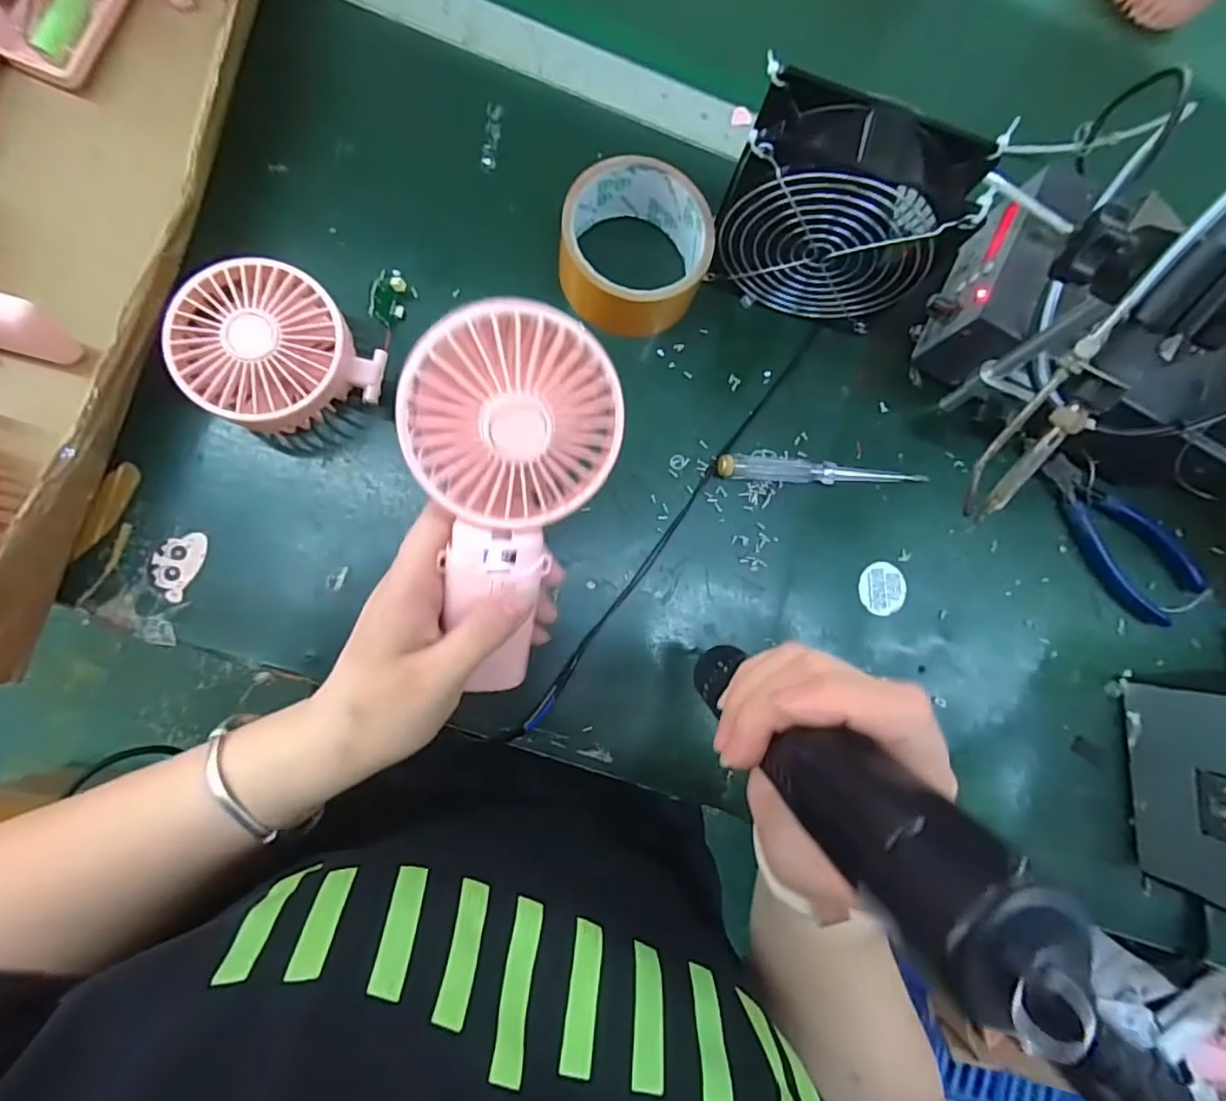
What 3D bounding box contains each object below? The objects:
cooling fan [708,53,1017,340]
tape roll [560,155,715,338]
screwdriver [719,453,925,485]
[{"bbox_3d":[0.126,-0.184,0.334,0.130,0.117,0.060,13,84,-6],"label":"cooling fan"},{"bbox_3d":[0.013,-0.184,0.357,0.087,0.046,0.085,1,85,-7],"label":"tape roll"},{"bbox_3d":[0.134,-0.052,0.376,0.140,0.015,0.018,2,85,-7],"label":"screwdriver"}]

